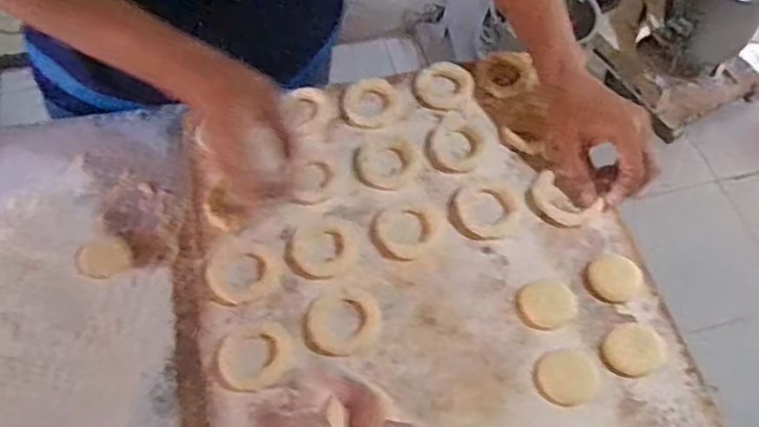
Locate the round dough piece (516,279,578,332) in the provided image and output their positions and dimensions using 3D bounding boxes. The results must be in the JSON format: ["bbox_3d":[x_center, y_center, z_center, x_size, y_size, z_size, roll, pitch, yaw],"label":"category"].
[{"bbox_3d":[0.155,0.084,0.585,0.054,0.005,0.049,-21,62,-15],"label":"round dough piece"}]

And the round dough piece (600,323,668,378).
[{"bbox_3d":[0.225,0.121,0.560,0.054,0.005,0.045,-25,63,-17],"label":"round dough piece"}]

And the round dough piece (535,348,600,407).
[{"bbox_3d":[0.162,0.141,0.546,0.050,0.007,0.049,1,58,-2],"label":"round dough piece"}]

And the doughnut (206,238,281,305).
[{"bbox_3d":[-0.128,0.054,0.595,0.065,0.009,0.063,1,58,-2],"label":"doughnut"}]

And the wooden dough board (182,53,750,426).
[{"bbox_3d":[0.057,0.100,0.579,0.453,0.031,0.585,-8,59,-8],"label":"wooden dough board"}]

